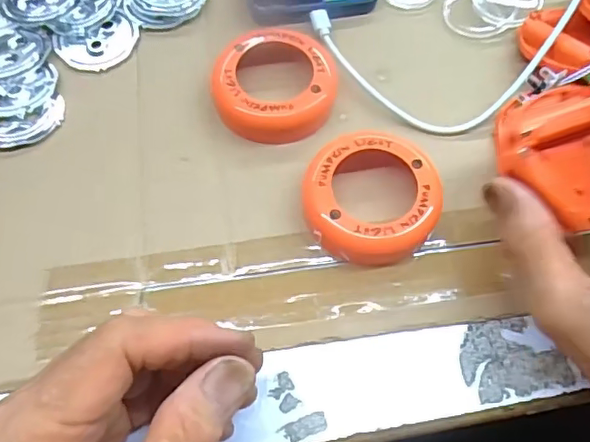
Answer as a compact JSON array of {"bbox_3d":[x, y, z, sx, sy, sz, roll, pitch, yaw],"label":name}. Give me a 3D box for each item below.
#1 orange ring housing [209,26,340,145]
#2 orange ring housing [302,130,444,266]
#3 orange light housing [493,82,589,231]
[{"bbox_3d":[-0.011,-0.073,0.306,0.065,0.026,0.064,1,65,-2],"label":"orange ring housing"},{"bbox_3d":[0.037,-0.011,0.276,0.066,0.021,0.067,1,65,-2],"label":"orange ring housing"},{"bbox_3d":[0.122,-0.028,0.253,0.060,0.020,0.062,-16,90,-8],"label":"orange light housing"}]

